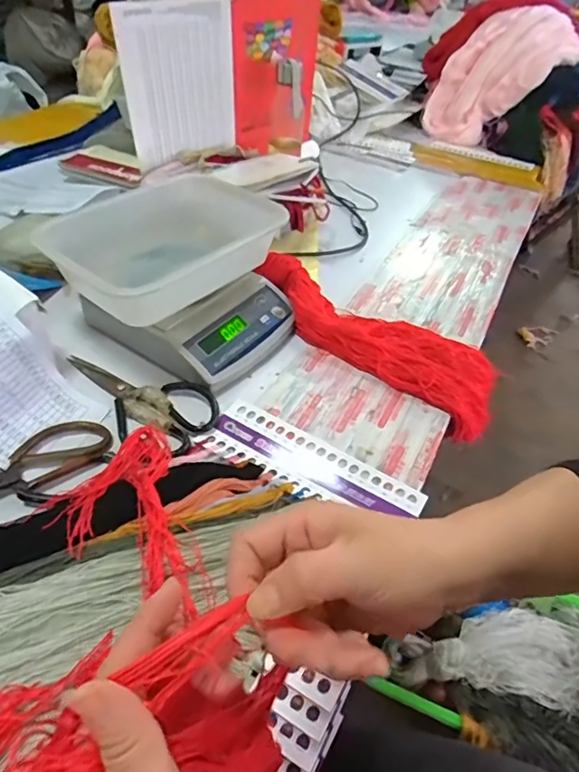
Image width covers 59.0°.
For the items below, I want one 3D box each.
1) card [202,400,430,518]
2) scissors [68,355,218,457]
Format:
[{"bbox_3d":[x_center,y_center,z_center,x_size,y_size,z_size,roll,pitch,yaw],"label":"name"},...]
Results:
[{"bbox_3d":[0.022,0.085,0.544,0.235,0.006,0.082,24,43,19],"label":"card"},{"bbox_3d":[-0.184,0.009,0.593,0.207,0.020,0.087,23,47,15],"label":"scissors"}]

